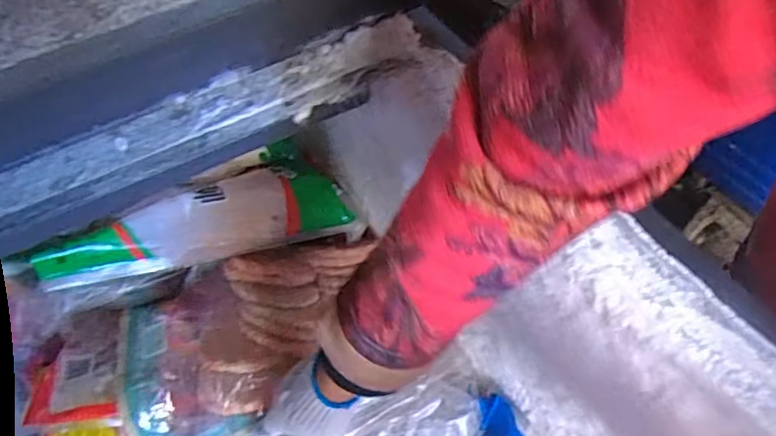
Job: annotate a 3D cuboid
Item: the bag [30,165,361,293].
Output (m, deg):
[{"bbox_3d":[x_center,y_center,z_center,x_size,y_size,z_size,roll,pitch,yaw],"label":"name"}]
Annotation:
[{"bbox_3d":[-0.207,0.005,0.660,0.337,0.065,0.088,-16,97,-34],"label":"bag"}]

